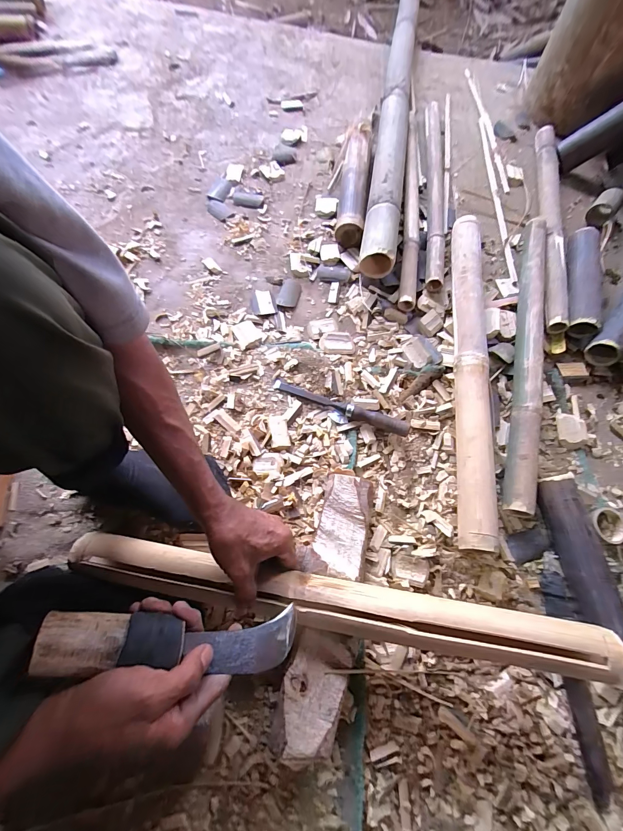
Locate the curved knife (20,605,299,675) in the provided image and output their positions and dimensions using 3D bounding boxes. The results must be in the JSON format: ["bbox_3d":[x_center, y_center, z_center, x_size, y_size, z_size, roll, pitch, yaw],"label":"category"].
[{"bbox_3d":[-0.119,0.214,0.320,0.233,0.031,0.047,21,65,-28],"label":"curved knife"}]

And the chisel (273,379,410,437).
[{"bbox_3d":[0.048,-0.016,0.581,0.244,0.029,0.023,21,69,6],"label":"chisel"}]

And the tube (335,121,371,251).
[{"bbox_3d":[0.098,-0.541,0.786,0.063,0.066,0.349,8,68,0],"label":"tube"}]

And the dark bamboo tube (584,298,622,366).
[{"bbox_3d":[0.628,-0.201,0.672,0.055,0.061,0.256,39,72,12],"label":"dark bamboo tube"}]

